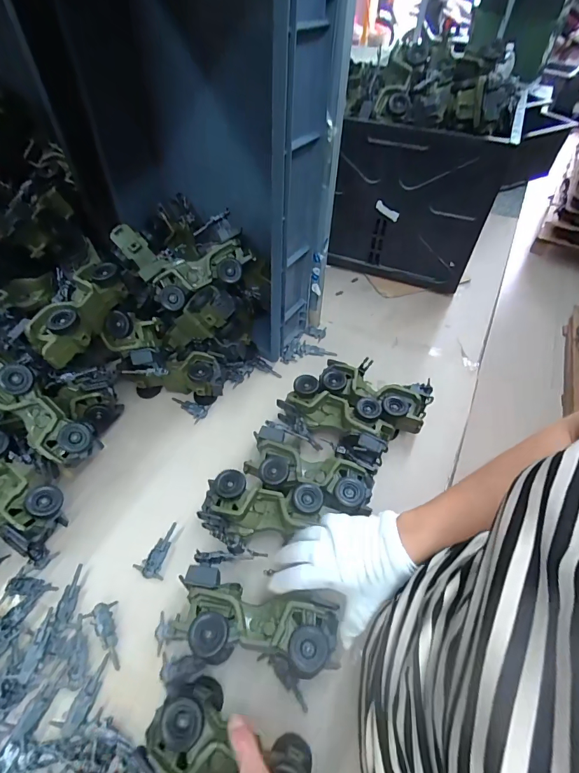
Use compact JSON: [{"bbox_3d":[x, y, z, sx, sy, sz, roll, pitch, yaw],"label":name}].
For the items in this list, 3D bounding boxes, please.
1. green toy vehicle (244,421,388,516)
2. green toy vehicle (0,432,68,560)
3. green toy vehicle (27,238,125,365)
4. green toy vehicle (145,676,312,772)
[{"bbox_3d":[0.038,0.128,0.603,0.197,0.075,0.123,14,53,10],"label":"green toy vehicle"},{"bbox_3d":[-0.393,0.139,0.531,0.086,0.071,0.211,-39,86,-27],"label":"green toy vehicle"},{"bbox_3d":[-0.327,-0.123,0.589,0.067,0.074,0.191,13,53,9],"label":"green toy vehicle"},{"bbox_3d":[-0.049,0.374,0.390,0.192,0.076,0.081,19,53,6],"label":"green toy vehicle"}]

